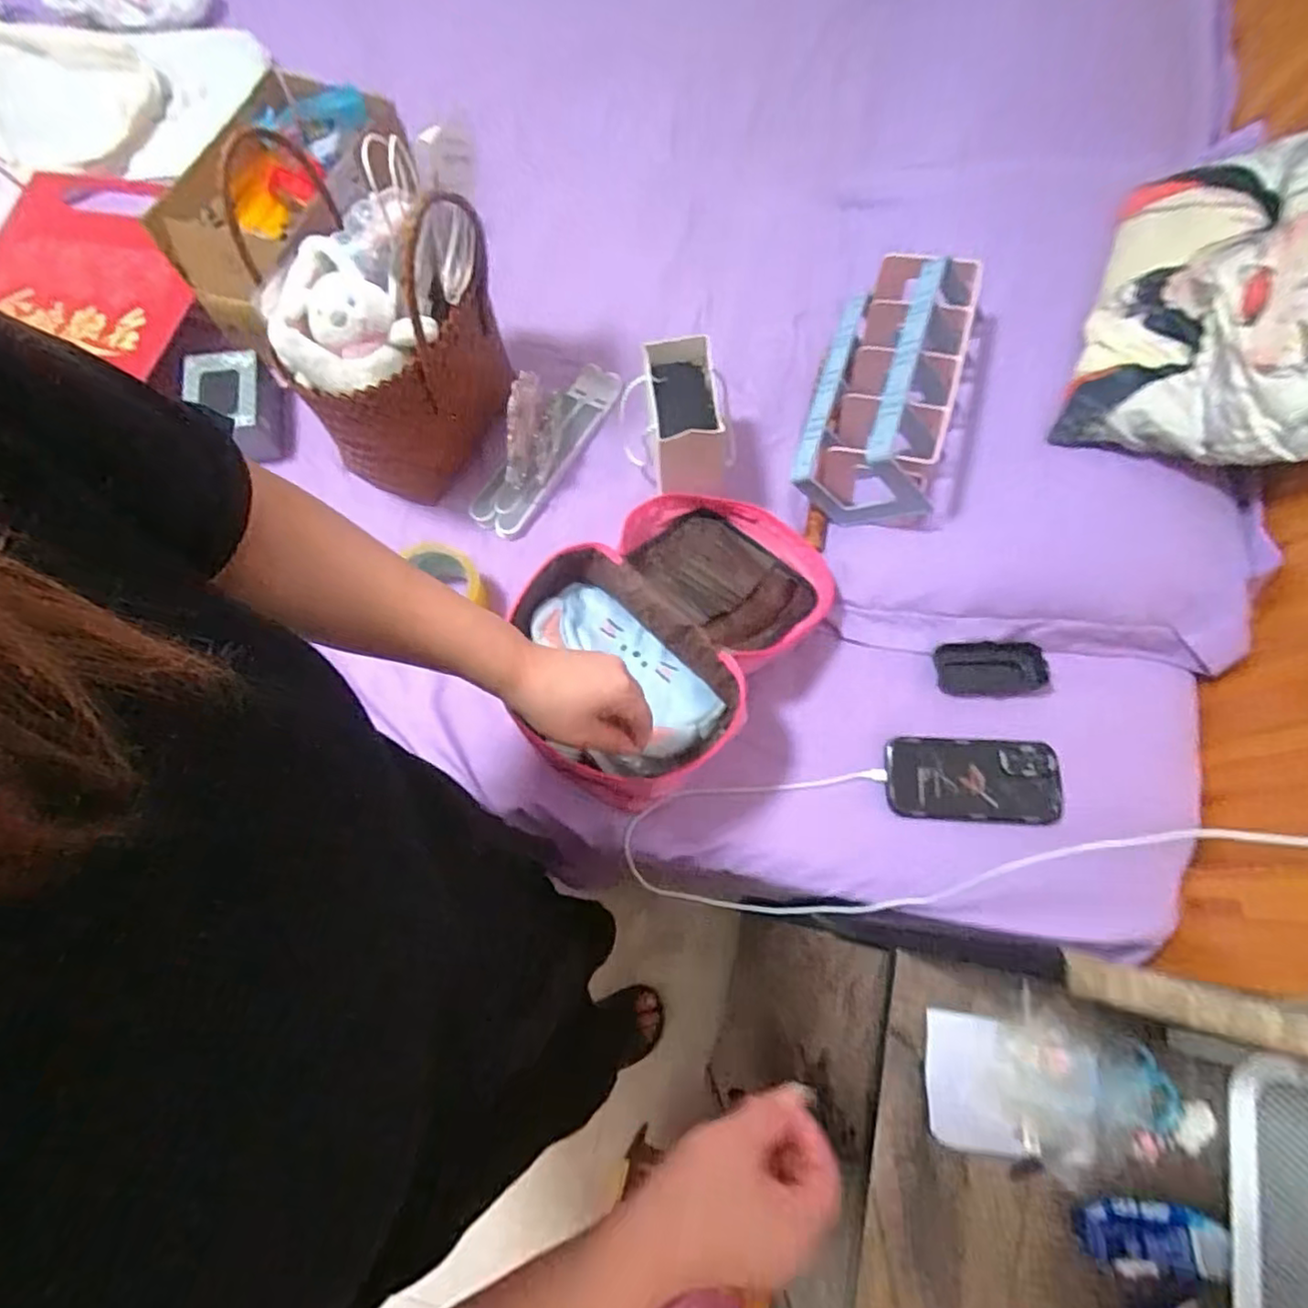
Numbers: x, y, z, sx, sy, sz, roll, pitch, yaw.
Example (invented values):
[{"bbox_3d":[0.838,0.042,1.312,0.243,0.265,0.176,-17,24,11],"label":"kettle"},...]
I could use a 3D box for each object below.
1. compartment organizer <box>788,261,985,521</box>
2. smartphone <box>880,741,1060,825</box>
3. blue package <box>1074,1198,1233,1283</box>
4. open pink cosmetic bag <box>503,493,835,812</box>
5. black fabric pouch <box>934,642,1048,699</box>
[{"bbox_3d":[0.247,-0.285,0.727,0.145,0.155,0.259,10,70,4],"label":"compartment organizer"},{"bbox_3d":[0.321,0.128,0.663,0.162,0.009,0.080,1,81,9],"label":"smartphone"},{"bbox_3d":[0.279,0.332,0.374,0.077,0.021,0.038,9,70,3],"label":"blue package"},{"bbox_3d":[0.025,-0.041,0.684,0.354,0.115,0.257,-38,74,-13],"label":"open pink cosmetic bag"},{"bbox_3d":[0.360,0.017,0.705,0.104,0.010,0.060,-6,82,14],"label":"black fabric pouch"}]

